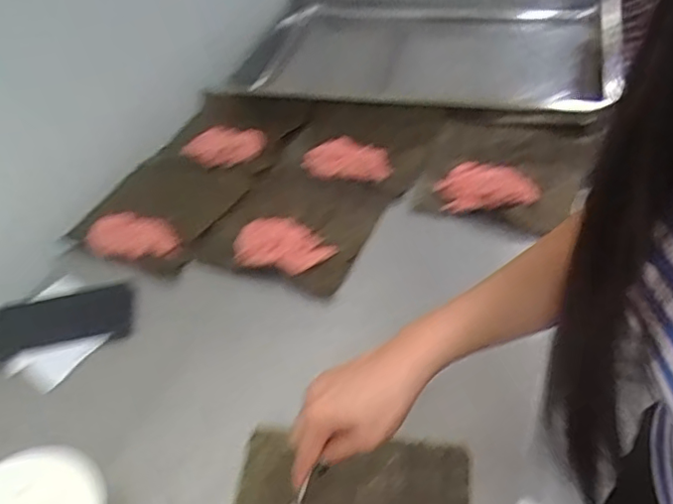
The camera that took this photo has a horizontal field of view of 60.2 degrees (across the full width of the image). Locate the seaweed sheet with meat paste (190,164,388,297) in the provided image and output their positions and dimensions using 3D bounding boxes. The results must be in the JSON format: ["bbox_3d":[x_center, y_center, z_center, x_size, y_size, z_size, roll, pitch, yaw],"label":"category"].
[{"bbox_3d":[-0.057,-0.043,0.751,0.197,0.020,0.189,18,50,24],"label":"seaweed sheet with meat paste"}]

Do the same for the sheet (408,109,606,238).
[{"bbox_3d":[0.226,-0.119,0.771,0.207,0.032,0.213,12,48,19],"label":"sheet"}]

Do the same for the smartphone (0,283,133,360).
[{"bbox_3d":[-0.326,0.078,0.691,0.162,0.016,0.079,-10,54,-7],"label":"smartphone"}]

